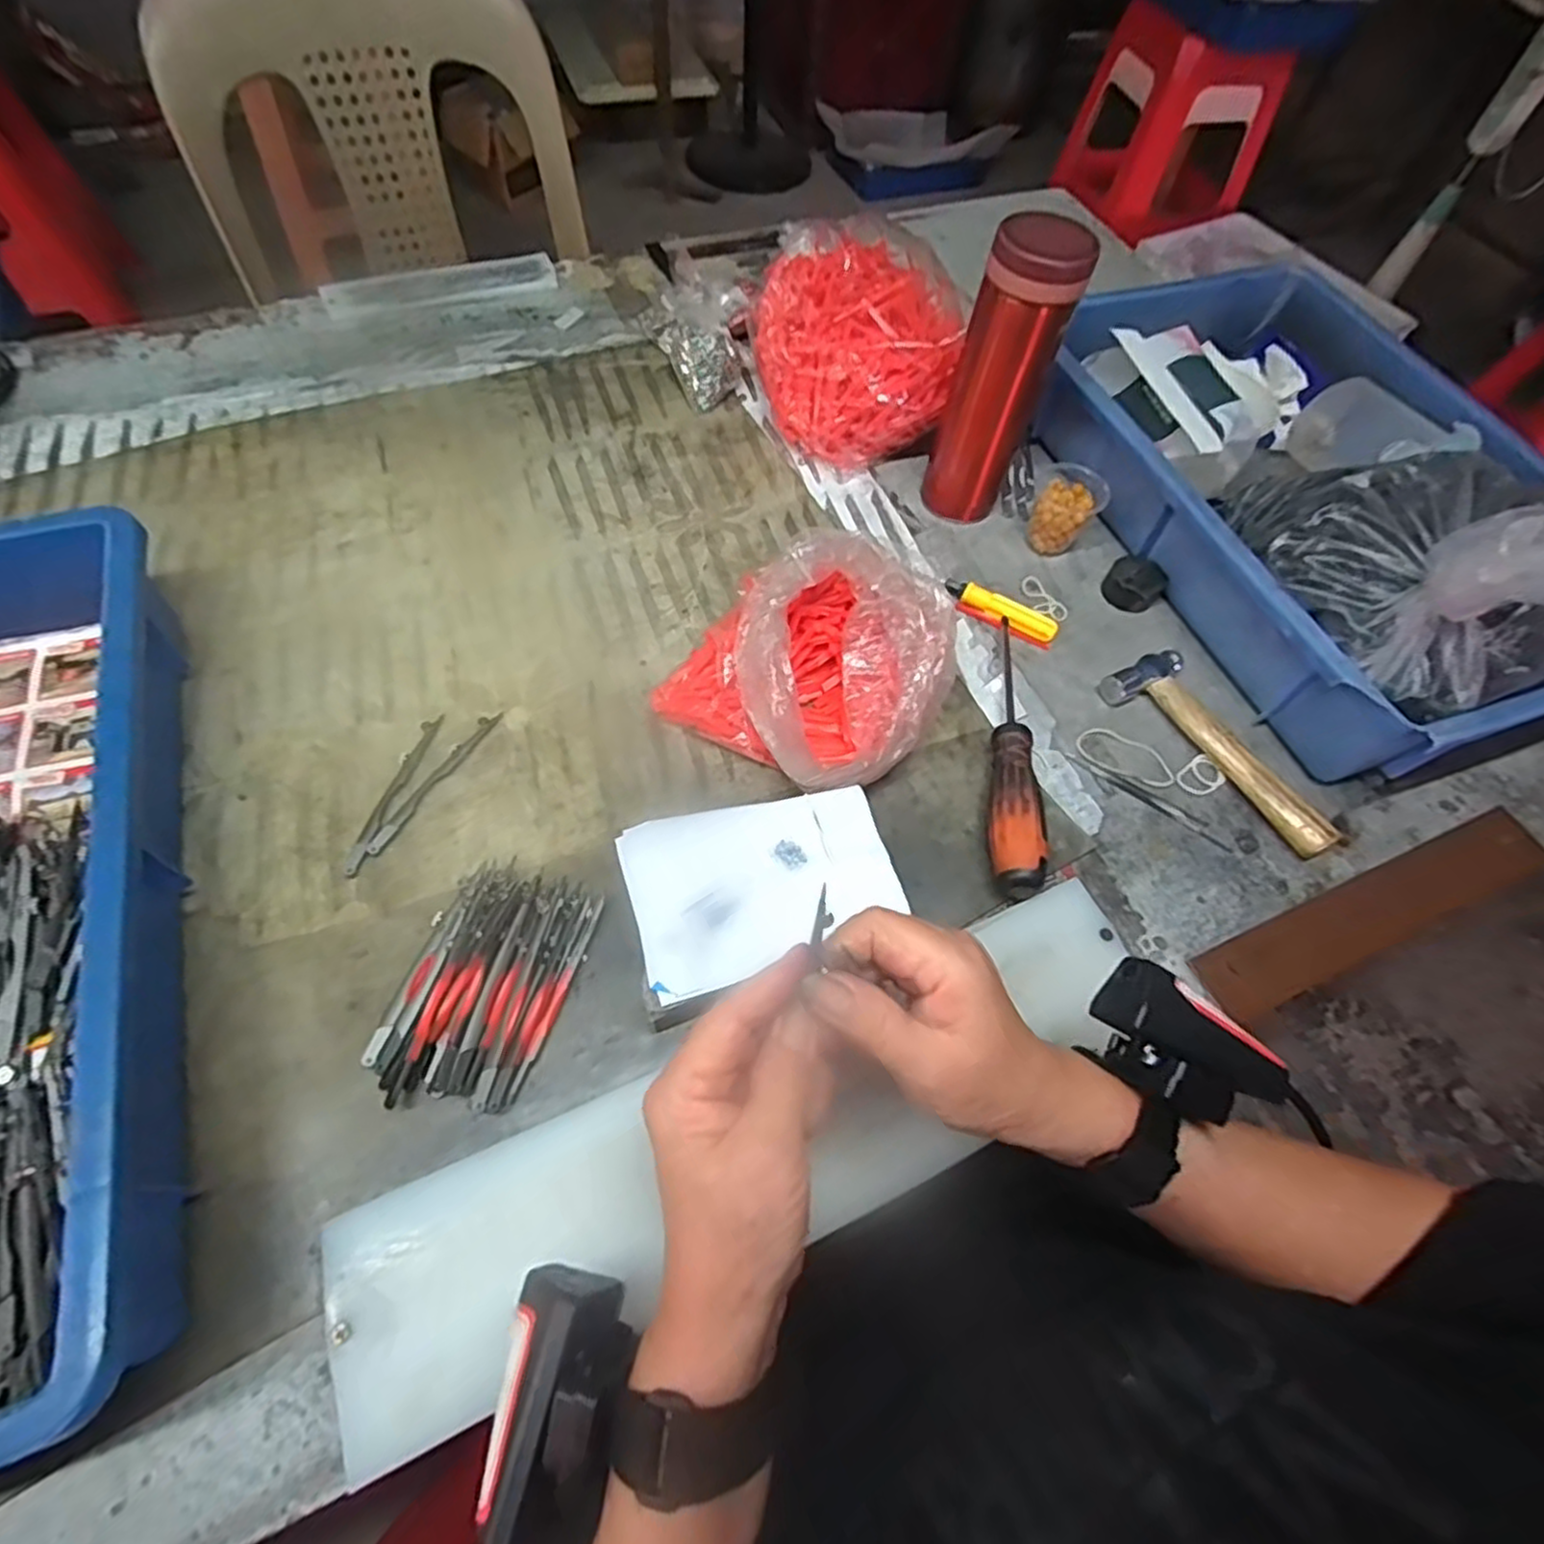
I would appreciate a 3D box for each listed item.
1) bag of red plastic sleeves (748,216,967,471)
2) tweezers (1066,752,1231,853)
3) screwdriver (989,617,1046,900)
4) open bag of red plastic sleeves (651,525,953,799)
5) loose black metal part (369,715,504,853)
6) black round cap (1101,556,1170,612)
[{"bbox_3d":[0.065,-0.349,0.587,0.154,0.092,0.193,-1,61,-5],"label":"bag of red plastic sleeves"},{"bbox_3d":[0.233,0.017,0.458,0.105,0.006,0.012,33,64,13],"label":"tweezers"},{"bbox_3d":[0.146,-0.021,0.454,0.028,0.024,0.200,8,61,0],"label":"screwdriver"},{"bbox_3d":[0.024,-0.065,0.431,0.148,0.072,0.130,38,65,16],"label":"open bag of red plastic sleeves"},{"bbox_3d":[-0.196,0.003,0.431,0.011,0.008,0.107,28,63,10],"label":"loose black metal part"},{"bbox_3d":[0.263,-0.139,0.539,0.039,0.021,0.039,2,61,-4],"label":"black round cap"}]

